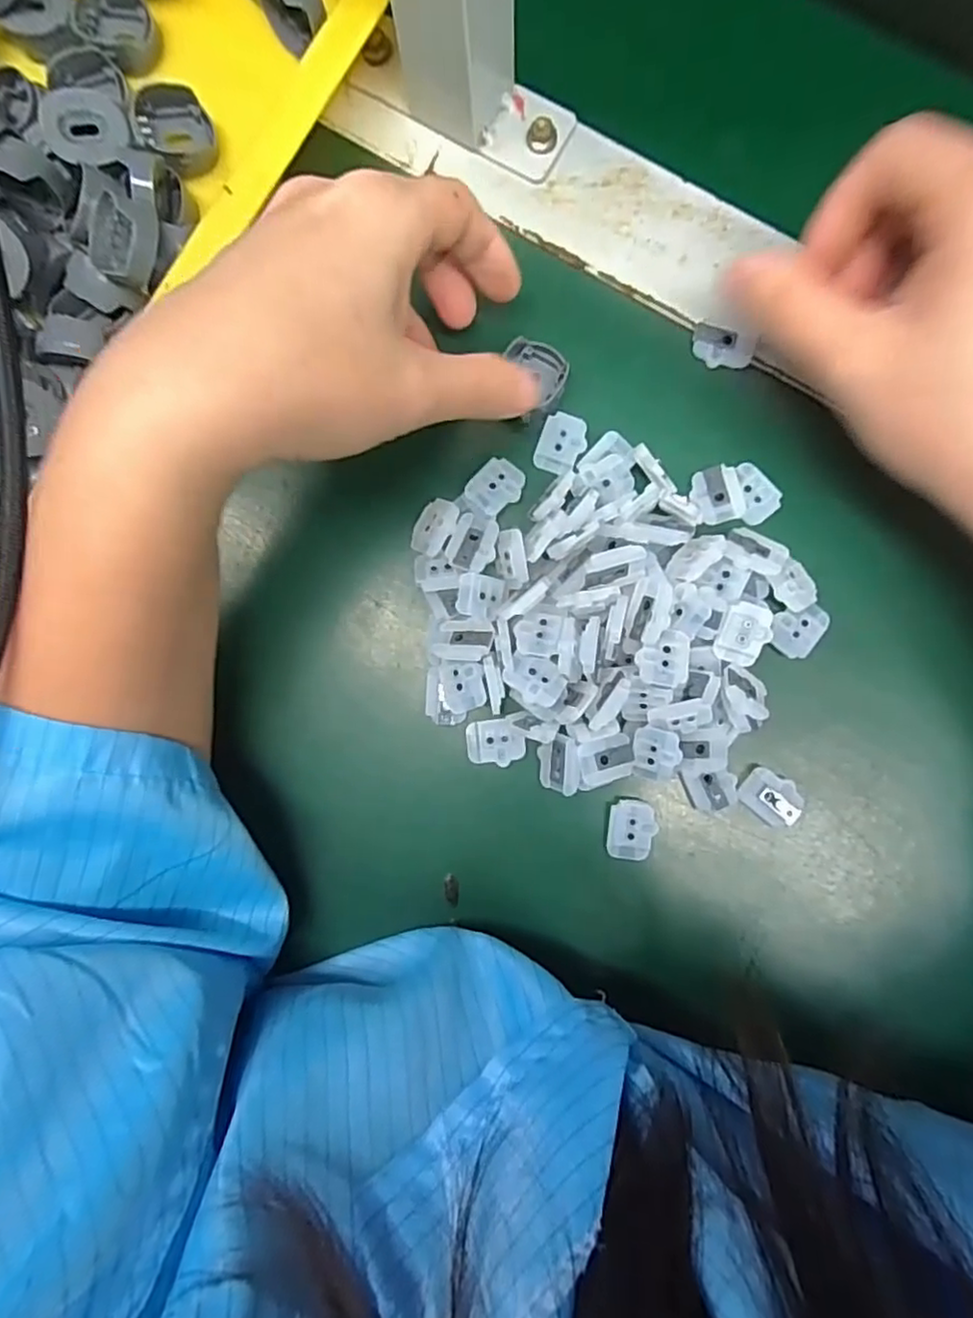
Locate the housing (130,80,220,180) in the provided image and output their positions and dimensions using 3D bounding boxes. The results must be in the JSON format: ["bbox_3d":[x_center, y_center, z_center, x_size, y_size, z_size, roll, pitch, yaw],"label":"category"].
[{"bbox_3d":[-0.116,-0.199,0.242,0.030,0.009,0.030,1,88,-23],"label":"housing"}]

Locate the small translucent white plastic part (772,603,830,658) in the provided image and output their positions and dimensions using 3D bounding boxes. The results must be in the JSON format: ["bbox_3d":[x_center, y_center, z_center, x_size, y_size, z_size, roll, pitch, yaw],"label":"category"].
[{"bbox_3d":[0.114,-0.012,0.237,0.017,0.004,0.022,41,89,2],"label":"small translucent white plastic part"}]

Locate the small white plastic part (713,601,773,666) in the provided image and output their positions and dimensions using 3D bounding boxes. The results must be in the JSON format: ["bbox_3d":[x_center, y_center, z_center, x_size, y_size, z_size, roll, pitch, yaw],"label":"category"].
[{"bbox_3d":[0.091,-0.008,0.227,0.016,0.004,0.021,16,106,1],"label":"small white plastic part"}]

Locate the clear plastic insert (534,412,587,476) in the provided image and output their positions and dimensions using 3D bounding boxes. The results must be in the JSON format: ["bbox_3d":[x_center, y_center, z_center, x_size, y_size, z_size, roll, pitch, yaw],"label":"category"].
[{"bbox_3d":[0.028,-0.080,0.243,0.017,0.006,0.021,23,88,2],"label":"clear plastic insert"}]

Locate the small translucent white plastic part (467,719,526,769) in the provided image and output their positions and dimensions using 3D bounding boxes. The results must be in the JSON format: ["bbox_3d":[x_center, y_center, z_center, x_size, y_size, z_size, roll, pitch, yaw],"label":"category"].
[{"bbox_3d":[0.004,0.031,0.240,0.021,0.004,0.017,2,87,1],"label":"small translucent white plastic part"}]

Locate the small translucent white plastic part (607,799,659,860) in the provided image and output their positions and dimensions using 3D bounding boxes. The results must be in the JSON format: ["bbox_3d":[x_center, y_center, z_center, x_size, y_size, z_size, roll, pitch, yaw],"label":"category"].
[{"bbox_3d":[0.054,0.063,0.238,0.017,0.004,0.022,6,87,1],"label":"small translucent white plastic part"}]

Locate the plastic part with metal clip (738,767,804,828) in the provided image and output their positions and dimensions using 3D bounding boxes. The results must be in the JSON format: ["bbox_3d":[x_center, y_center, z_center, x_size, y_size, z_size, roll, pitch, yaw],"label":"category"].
[{"bbox_3d":[0.105,0.051,0.236,0.023,0.004,0.017,42,89,2],"label":"plastic part with metal clip"}]

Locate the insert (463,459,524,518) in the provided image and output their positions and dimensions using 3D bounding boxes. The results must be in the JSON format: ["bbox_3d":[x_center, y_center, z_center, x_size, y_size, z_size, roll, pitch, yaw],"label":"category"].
[{"bbox_3d":[0.004,-0.064,0.242,0.017,0.004,0.021,40,89,2],"label":"insert"}]

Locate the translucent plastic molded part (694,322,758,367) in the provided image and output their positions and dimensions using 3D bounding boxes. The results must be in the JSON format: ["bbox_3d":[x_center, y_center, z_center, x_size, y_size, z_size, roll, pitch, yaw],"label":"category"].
[{"bbox_3d":[0.088,-0.116,0.242,0.023,0.006,0.013,22,88,2],"label":"translucent plastic molded part"}]

